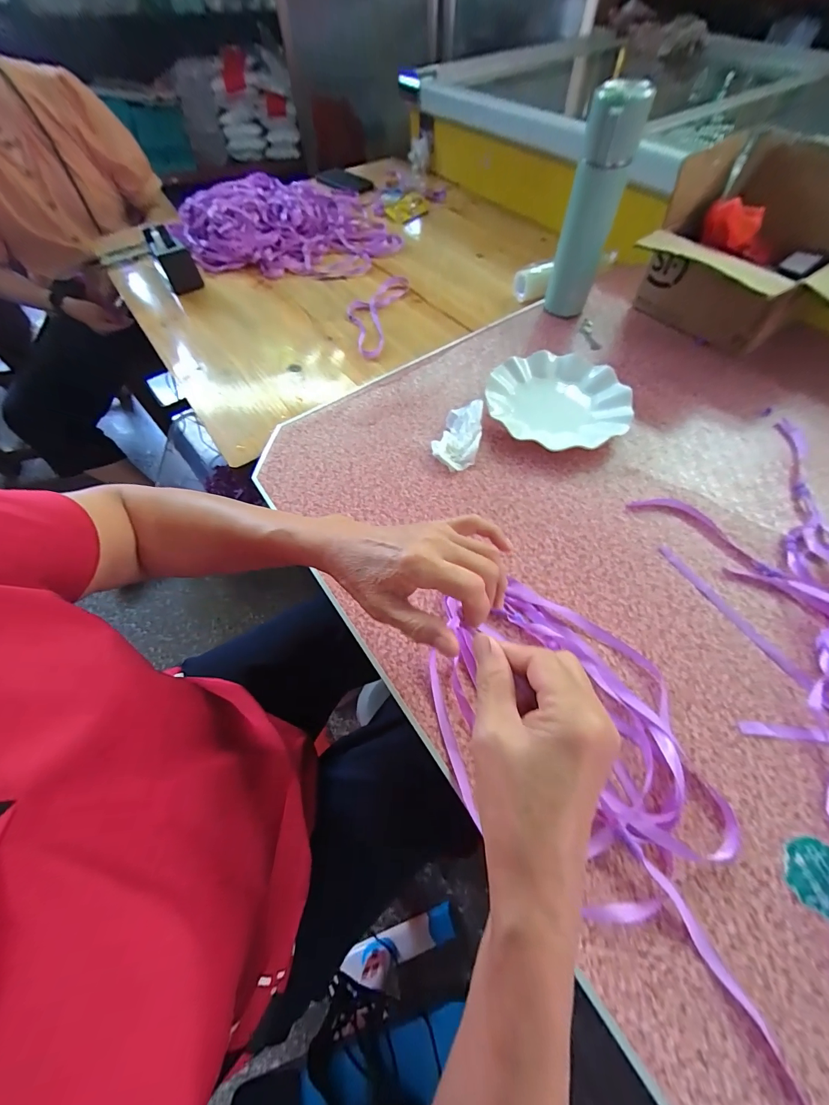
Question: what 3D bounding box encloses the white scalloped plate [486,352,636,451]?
[{"bbox_3d":[0.192,-0.204,0.515,0.181,0.026,0.178,3,61,4],"label":"white scalloped plate"}]

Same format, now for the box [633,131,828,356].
[{"bbox_3d":[0.483,-0.405,0.529,0.196,0.192,0.274,-41,67,-18],"label":"box"}]

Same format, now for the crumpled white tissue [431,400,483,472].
[{"bbox_3d":[0.058,-0.153,0.488,0.057,0.030,0.095,15,62,11],"label":"crumpled white tissue"}]

